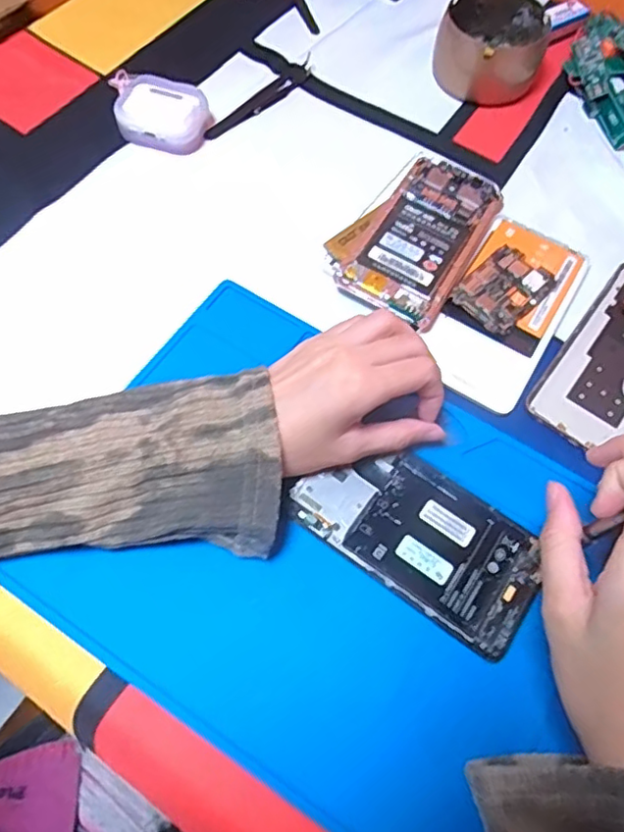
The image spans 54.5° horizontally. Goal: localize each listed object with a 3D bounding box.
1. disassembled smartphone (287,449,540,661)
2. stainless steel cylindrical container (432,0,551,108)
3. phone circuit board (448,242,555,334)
[{"bbox_3d":[0.062,0.064,0.338,0.134,0.004,0.073,34,68,13],"label":"disassembled smartphone"},{"bbox_3d":[0.147,-0.305,0.499,0.084,0.042,0.086,1,64,-2],"label":"stainless steel cylindrical container"},{"bbox_3d":[0.131,-0.086,0.411,0.045,0.006,0.066,42,70,16],"label":"phone circuit board"}]

